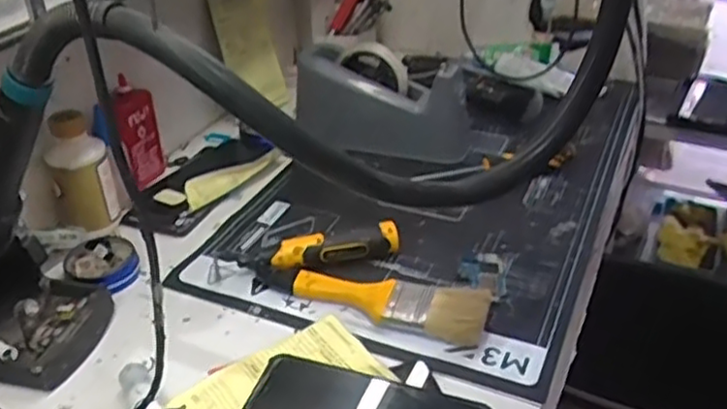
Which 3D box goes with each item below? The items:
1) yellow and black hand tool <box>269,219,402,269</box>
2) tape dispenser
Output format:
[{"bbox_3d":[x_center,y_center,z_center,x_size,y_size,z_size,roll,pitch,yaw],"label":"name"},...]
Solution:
[{"bbox_3d":[-0.024,0.040,0.639,0.111,0.029,0.022,-12,35,-17],"label":"yellow and black hand tool"},{"bbox_3d":[0.027,-0.130,0.852,0.216,0.095,0.072,6,34,11],"label":"tape dispenser"}]

